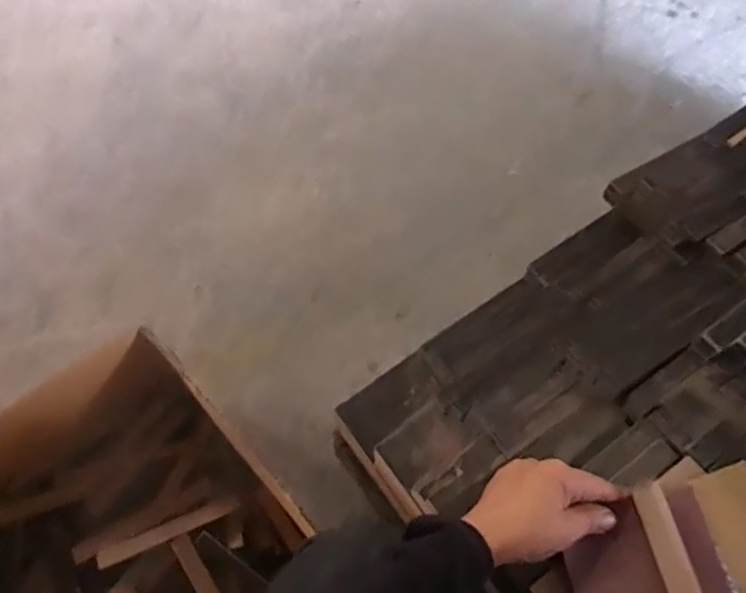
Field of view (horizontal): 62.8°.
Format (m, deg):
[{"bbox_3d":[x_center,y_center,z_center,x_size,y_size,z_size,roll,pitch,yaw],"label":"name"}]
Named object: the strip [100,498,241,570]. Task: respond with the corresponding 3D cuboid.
[{"bbox_3d":[-0.261,0.299,0.785,0.172,0.016,0.024,-17,67,-27],"label":"strip"}]

